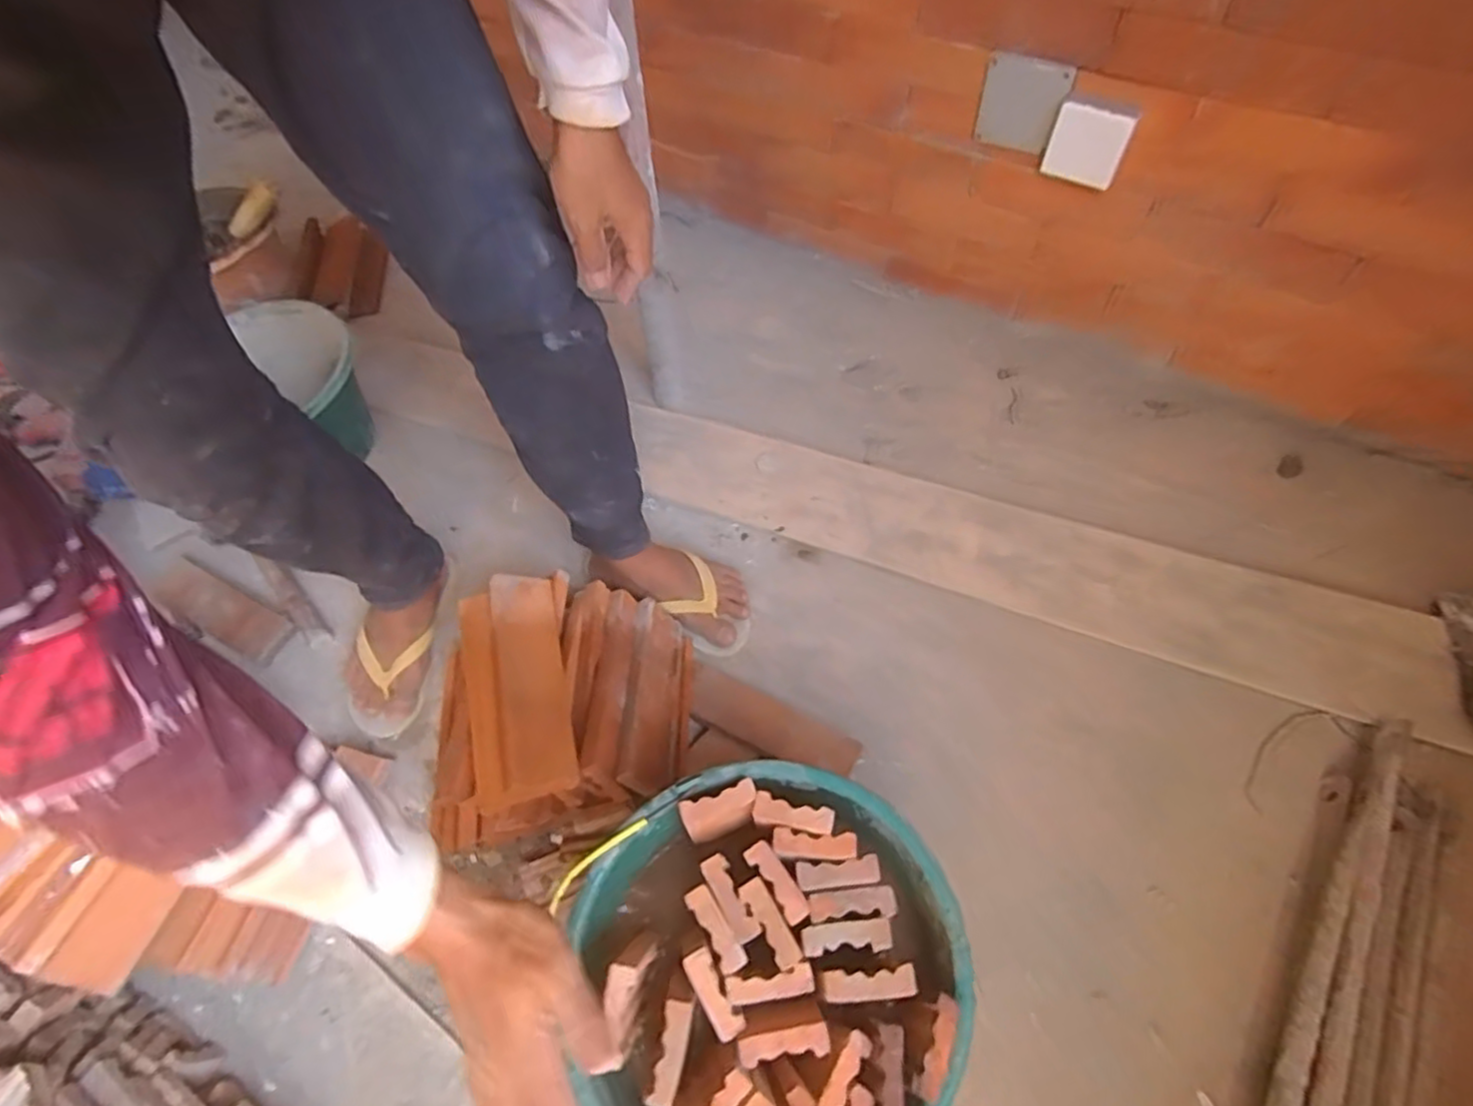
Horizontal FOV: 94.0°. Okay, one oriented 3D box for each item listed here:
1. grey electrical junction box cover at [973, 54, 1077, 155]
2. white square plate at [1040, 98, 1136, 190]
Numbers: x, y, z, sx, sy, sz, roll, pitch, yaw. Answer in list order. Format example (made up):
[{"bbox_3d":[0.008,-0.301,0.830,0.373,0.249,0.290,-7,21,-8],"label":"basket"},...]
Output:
[{"bbox_3d":[0.354,-0.558,0.858,0.107,0.101,0.004,35,69,21],"label":"grey electrical junction box cover"},{"bbox_3d":[0.427,-0.498,0.841,0.090,0.091,0.009,37,69,22],"label":"white square plate"}]

